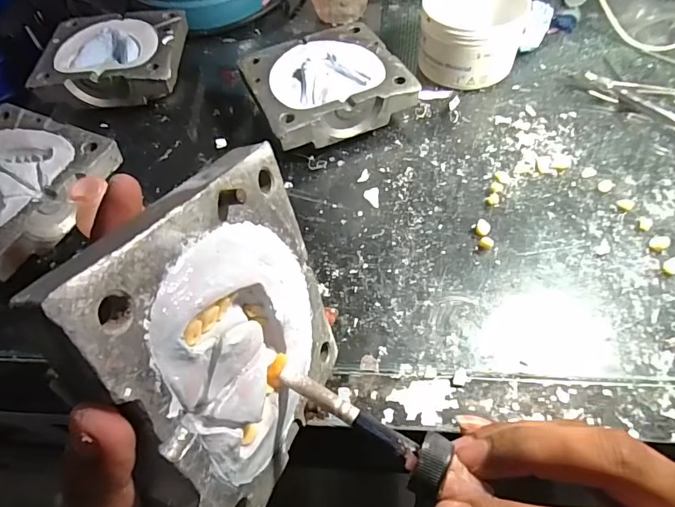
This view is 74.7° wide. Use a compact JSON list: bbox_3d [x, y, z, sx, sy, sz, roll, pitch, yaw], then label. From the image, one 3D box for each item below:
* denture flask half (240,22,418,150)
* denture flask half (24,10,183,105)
[{"bbox_3d":[-0.012,-0.145,0.392,0.130,0.039,0.115,-23,58,-11],"label":"denture flask half"},{"bbox_3d":[-0.214,-0.190,0.428,0.124,0.029,0.109,-5,56,1],"label":"denture flask half"}]

